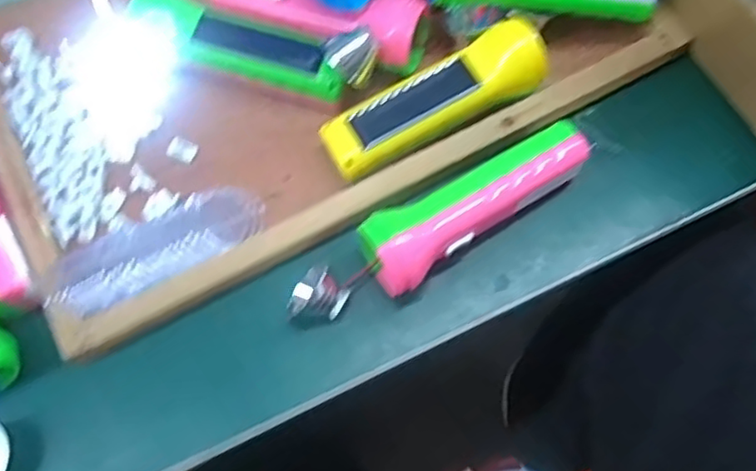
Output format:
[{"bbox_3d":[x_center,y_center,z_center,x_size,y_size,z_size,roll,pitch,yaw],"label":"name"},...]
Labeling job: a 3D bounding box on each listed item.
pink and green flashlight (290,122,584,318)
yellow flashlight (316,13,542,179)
[{"bbox_3d":[0.041,-0.008,0.407,0.208,0.042,0.047,-31,71,-9],"label":"pink and green flashlight"},{"bbox_3d":[0.037,-0.092,0.443,0.156,0.047,0.048,-27,70,-7],"label":"yellow flashlight"}]

